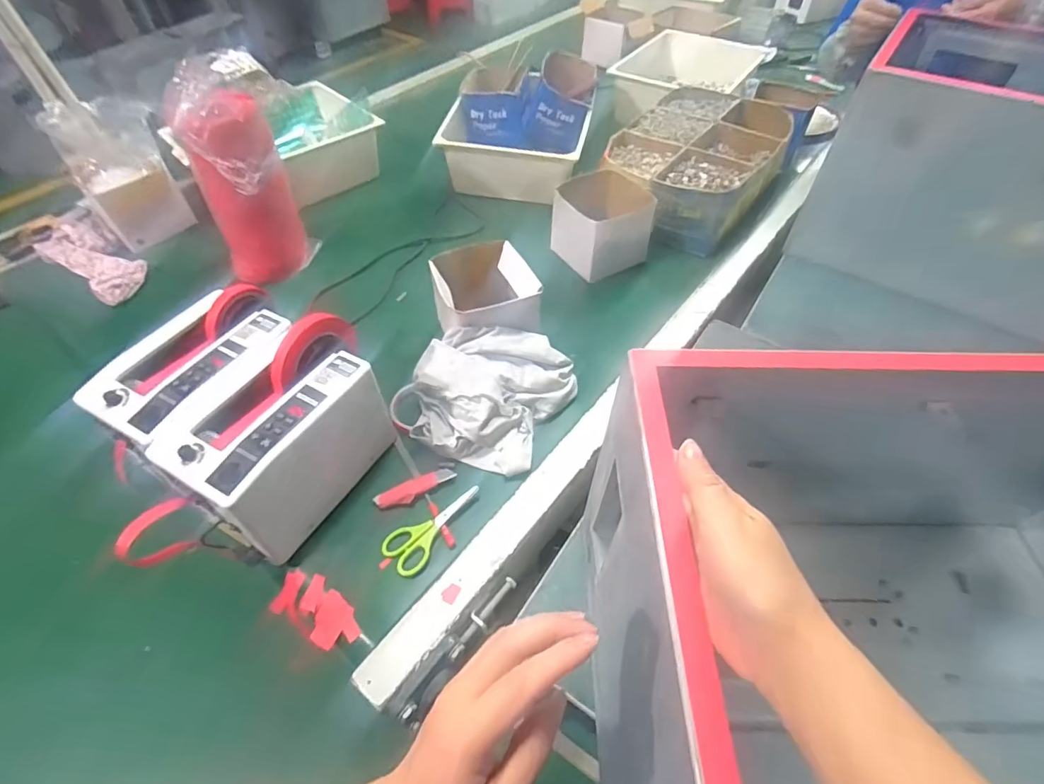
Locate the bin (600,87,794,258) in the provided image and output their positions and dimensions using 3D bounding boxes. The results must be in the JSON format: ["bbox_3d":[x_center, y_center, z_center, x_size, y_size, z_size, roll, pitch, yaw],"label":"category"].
[{"bbox_3d":[0.333,-0.442,1.009,0.285,0.106,0.377,31,59,22],"label":"bin"}]

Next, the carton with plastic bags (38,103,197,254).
[{"bbox_3d":[-0.730,-0.408,0.947,0.159,0.218,0.106,-36,61,-24],"label":"carton with plastic bags"}]

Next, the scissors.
[{"bbox_3d":[-0.102,0.158,0.610,0.130,0.004,0.056,-38,61,-25],"label":"scissors"}]

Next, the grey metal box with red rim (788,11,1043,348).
[{"bbox_3d":[0.800,-0.358,0.811,0.515,0.273,0.413,29,58,21],"label":"grey metal box with red rim"}]

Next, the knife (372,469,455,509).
[{"bbox_3d":[-0.134,0.121,0.643,0.101,0.010,0.029,-22,56,-16],"label":"knife"}]

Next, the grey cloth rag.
[{"bbox_3d":[-0.050,-0.009,0.692,0.212,0.075,0.194,15,54,12],"label":"grey cloth rag"}]

